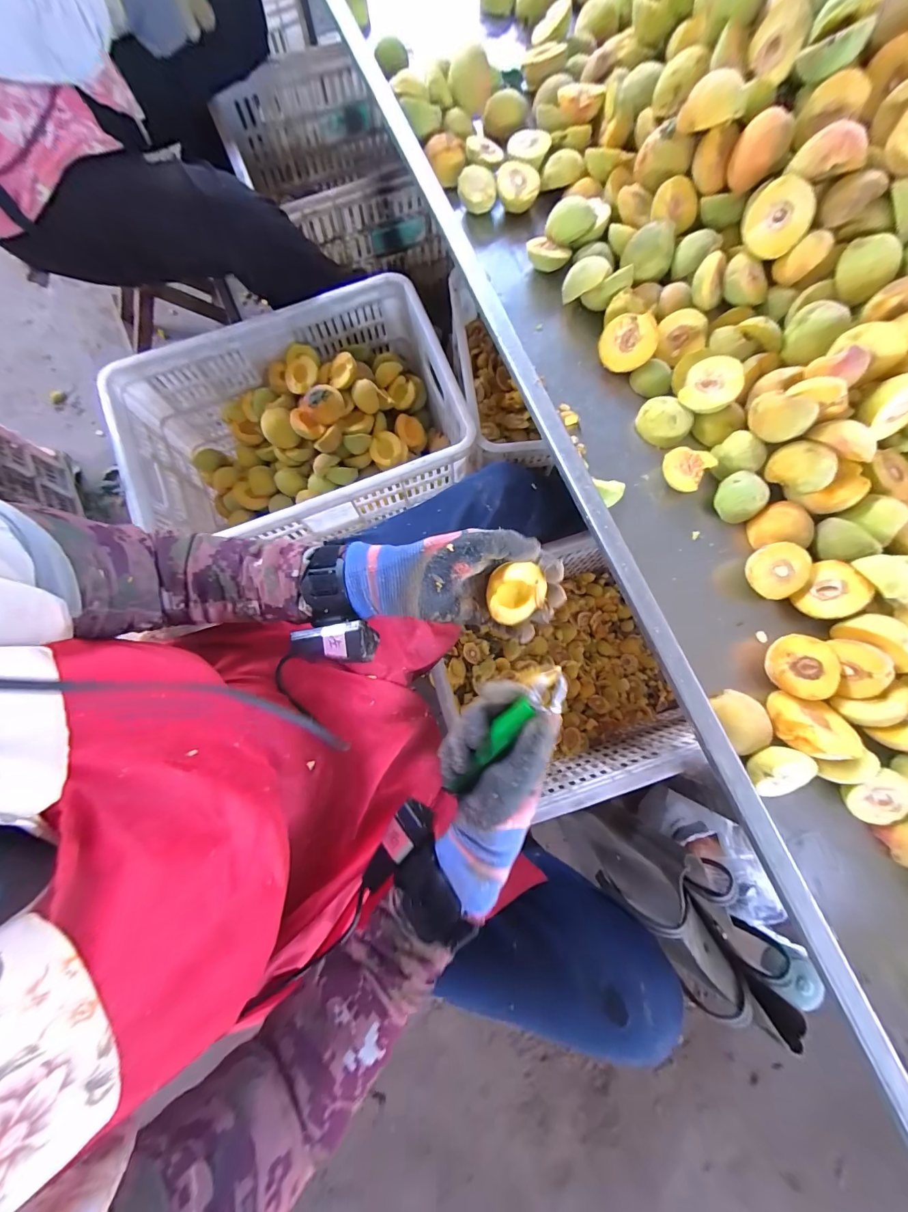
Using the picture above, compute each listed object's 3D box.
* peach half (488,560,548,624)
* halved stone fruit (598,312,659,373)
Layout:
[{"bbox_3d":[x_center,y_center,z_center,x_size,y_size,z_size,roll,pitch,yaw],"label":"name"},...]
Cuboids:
[{"bbox_3d":[0.050,-0.016,0.350,0.048,0.029,0.048,2,112,-26],"label":"peach half"},{"bbox_3d":[0.211,-0.320,0.474,0.064,0.030,0.060,2,100,9],"label":"halved stone fruit"}]

